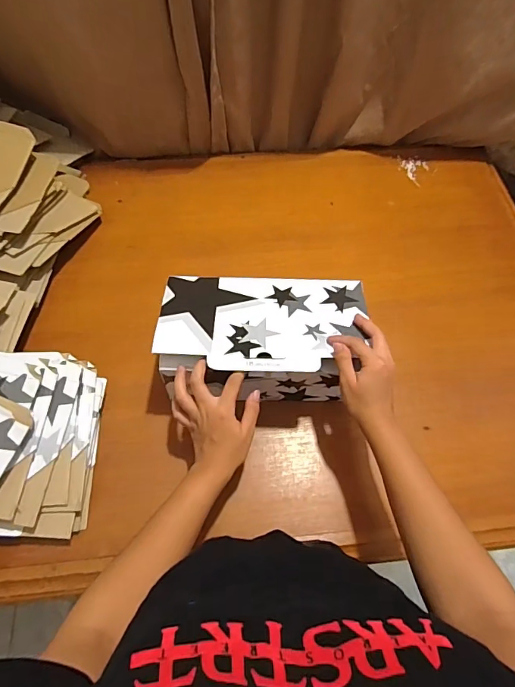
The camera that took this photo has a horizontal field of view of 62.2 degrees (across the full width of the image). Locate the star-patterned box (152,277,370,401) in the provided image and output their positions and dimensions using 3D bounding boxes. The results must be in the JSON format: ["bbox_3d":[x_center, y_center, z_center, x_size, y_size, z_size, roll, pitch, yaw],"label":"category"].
[{"bbox_3d":[0.005,-0.007,0.602,0.265,0.114,0.165,2,60,-1],"label":"star-patterned box"}]

